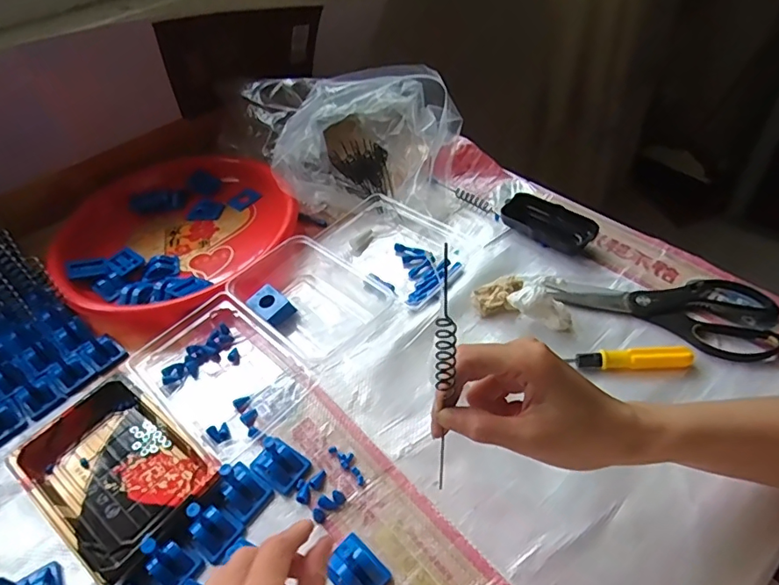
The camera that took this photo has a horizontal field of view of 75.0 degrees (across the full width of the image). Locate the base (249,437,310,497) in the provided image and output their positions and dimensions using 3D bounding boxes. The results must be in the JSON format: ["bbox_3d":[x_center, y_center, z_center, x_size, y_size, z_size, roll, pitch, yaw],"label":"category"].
[{"bbox_3d":[-0.094,0.140,0.429,0.046,0.024,0.036,26,54,28],"label":"base"}]

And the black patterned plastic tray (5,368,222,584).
[{"bbox_3d":[-0.231,0.147,0.431,0.173,0.026,0.112,26,55,28],"label":"black patterned plastic tray"}]

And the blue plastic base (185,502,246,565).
[{"bbox_3d":[-0.135,0.176,0.384,0.032,0.040,0.032,33,58,32],"label":"blue plastic base"}]

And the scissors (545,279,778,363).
[{"bbox_3d":[0.275,0.011,0.513,0.203,0.013,0.097,16,50,20],"label":"scissors"}]

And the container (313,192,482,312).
[{"bbox_3d":[0.011,-0.064,0.606,0.125,0.028,0.190,-36,52,-25],"label":"container"}]

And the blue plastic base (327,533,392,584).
[{"bbox_3d":[-0.024,0.198,0.366,0.034,0.022,0.043,-38,53,-26],"label":"blue plastic base"}]

